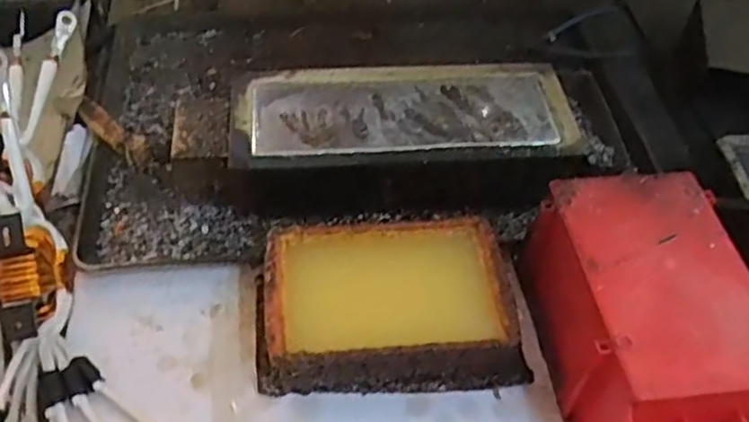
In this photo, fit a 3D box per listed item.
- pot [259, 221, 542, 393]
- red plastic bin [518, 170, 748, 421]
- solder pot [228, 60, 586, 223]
[{"bbox_3d":[0.013,0.081,0.590,0.228,0.062,0.133,-3,50,-6],"label":"pot"},{"bbox_3d":[0.223,0.090,0.557,0.145,0.099,0.228,-5,50,-8],"label":"red plastic bin"},{"bbox_3d":[0.028,-0.073,0.708,0.334,0.087,0.154,0,50,-4],"label":"solder pot"}]

